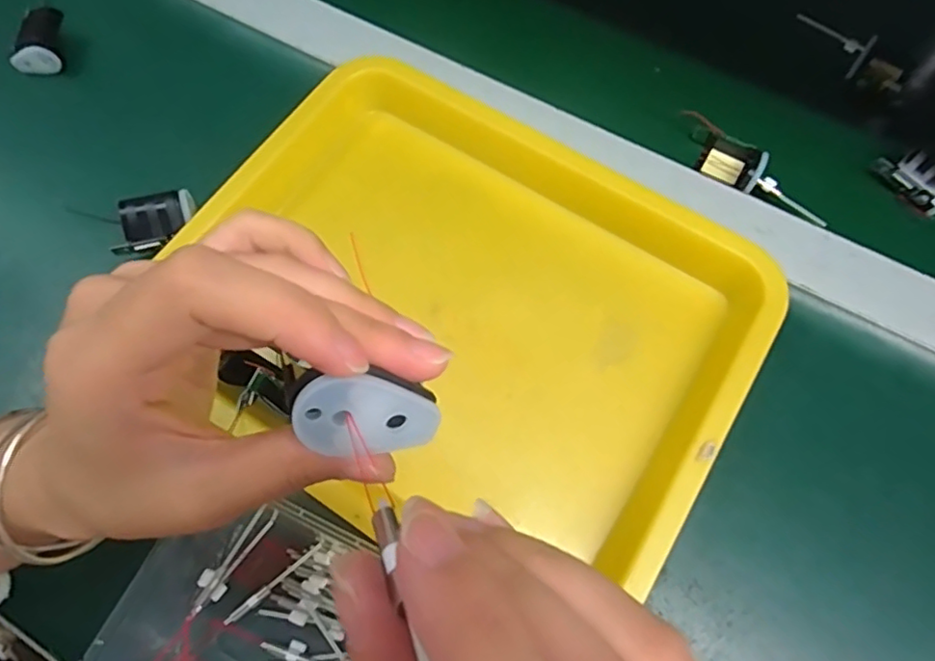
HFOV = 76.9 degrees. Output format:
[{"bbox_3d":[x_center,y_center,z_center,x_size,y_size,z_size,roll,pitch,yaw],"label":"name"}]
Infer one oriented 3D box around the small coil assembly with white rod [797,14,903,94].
[{"bbox_3d":[0.288,-0.213,0.446,0.031,0.017,0.093,-40,75,-13],"label":"small coil assembly with white rod"}]

